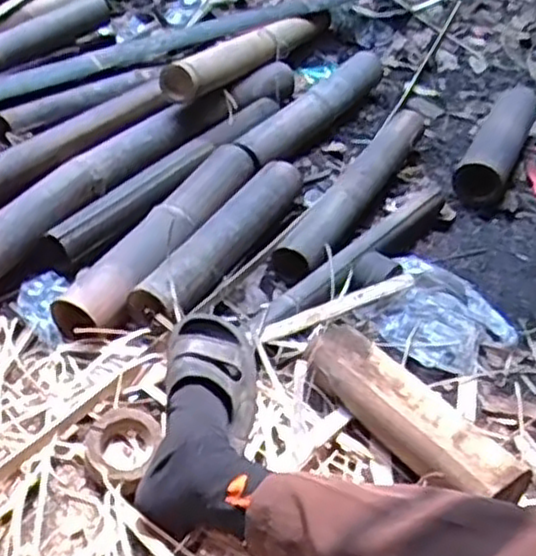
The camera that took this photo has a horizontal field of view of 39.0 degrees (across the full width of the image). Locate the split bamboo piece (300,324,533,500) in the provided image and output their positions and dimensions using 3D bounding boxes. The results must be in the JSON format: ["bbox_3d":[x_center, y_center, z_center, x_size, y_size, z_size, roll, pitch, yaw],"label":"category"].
[{"bbox_3d":[0.159,0.166,0.893,0.091,0.072,0.312,-22,44,-26],"label":"split bamboo piece"}]

